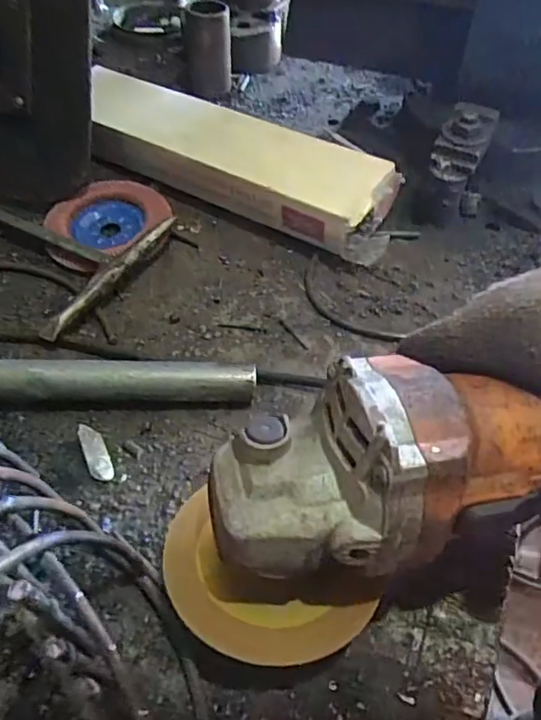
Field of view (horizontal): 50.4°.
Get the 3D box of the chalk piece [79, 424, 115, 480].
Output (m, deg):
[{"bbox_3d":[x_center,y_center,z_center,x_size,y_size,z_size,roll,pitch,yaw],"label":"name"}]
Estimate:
[{"bbox_3d":[-0.095,0.050,0.315,0.010,0.006,0.038,-21,54,-20],"label":"chalk piece"}]

